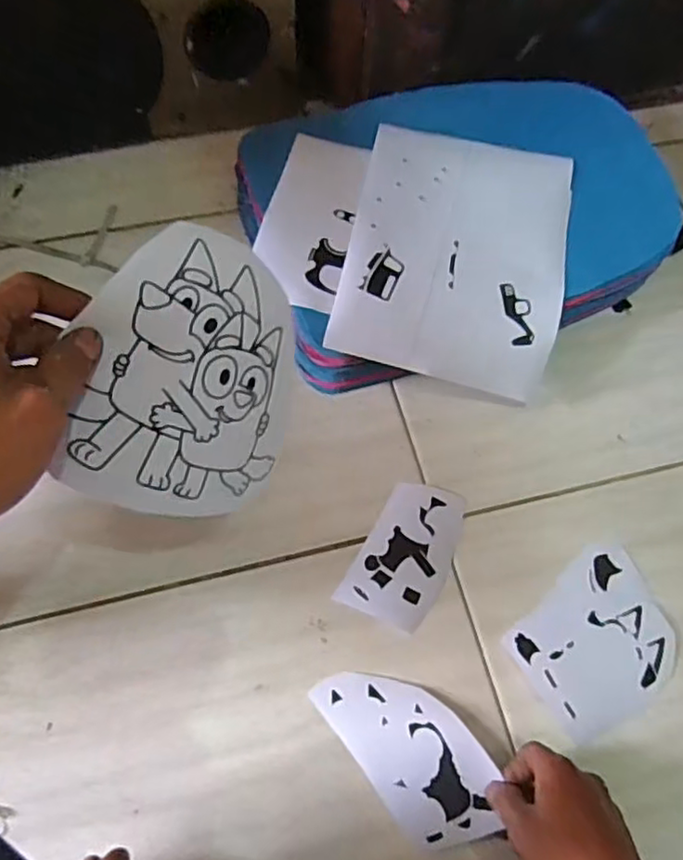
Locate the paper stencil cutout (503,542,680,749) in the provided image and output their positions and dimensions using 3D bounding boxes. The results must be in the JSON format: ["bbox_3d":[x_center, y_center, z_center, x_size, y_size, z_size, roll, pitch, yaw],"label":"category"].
[{"bbox_3d":[0.211,0.172,0.546,0.137,0.005,0.115,-27,68,-17],"label":"paper stencil cutout"}]

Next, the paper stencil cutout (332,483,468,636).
[{"bbox_3d":[0.060,0.103,0.571,0.074,0.004,0.131,27,67,9],"label":"paper stencil cutout"}]

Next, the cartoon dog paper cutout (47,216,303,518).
[{"bbox_3d":[-0.080,-0.029,0.374,0.134,0.016,0.156,6,100,-39],"label":"cartoon dog paper cutout"}]

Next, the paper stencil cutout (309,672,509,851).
[{"bbox_3d":[0.054,0.241,0.505,0.077,0.011,0.149,-35,72,-17],"label":"paper stencil cutout"}]

